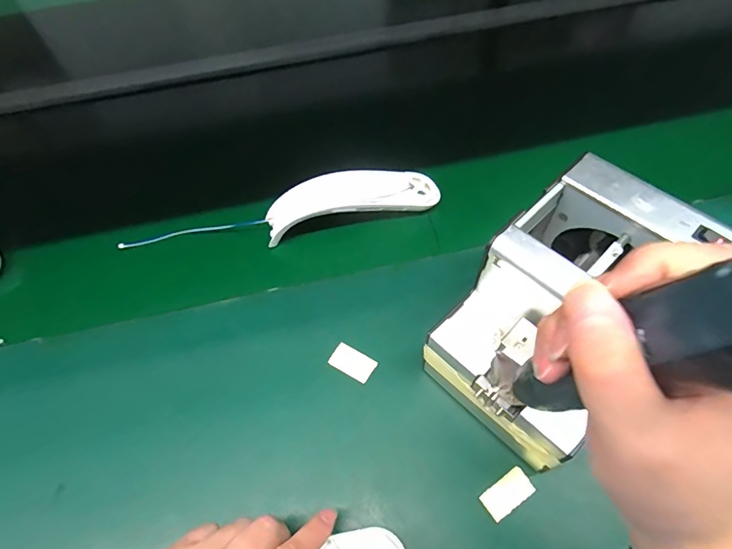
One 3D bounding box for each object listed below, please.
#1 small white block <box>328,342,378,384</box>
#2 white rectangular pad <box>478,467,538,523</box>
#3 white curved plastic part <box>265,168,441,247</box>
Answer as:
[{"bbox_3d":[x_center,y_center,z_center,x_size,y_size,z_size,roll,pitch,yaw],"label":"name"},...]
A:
[{"bbox_3d":[-0.012,0.082,0.405,0.041,0.005,0.024,27,59,16],"label":"small white block"},{"bbox_3d":[0.112,0.172,0.343,0.040,0.005,0.022,-29,61,-19],"label":"white rectangular pad"},{"bbox_3d":[-0.015,-0.083,0.492,0.191,0.046,0.048,-11,57,-9],"label":"white curved plastic part"}]

